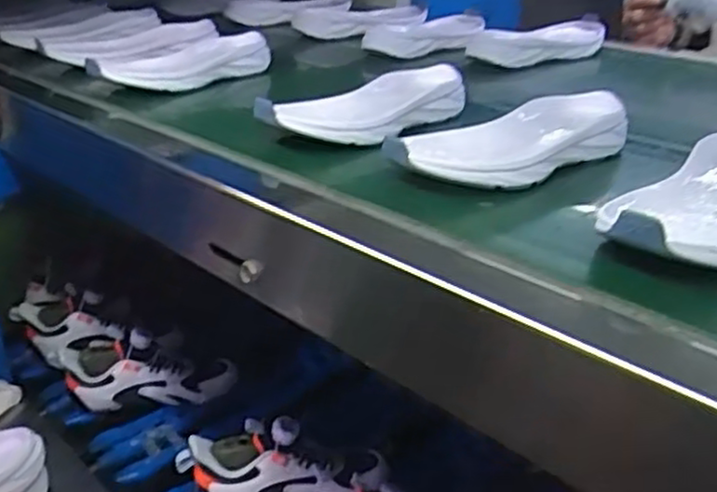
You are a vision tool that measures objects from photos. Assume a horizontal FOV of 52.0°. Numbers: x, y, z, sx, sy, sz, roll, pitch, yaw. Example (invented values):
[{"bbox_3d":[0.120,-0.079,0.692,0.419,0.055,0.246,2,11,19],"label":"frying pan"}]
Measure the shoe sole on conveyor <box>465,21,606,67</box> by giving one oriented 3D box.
[{"bbox_3d":[0.238,-0.256,0.925,0.204,0.038,0.063,-16,25,-28],"label":"shoe sole on conveyor"}]

